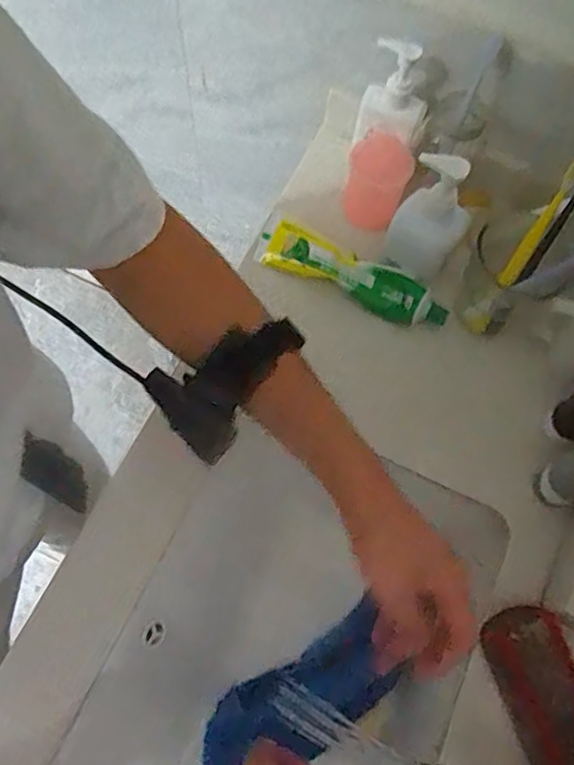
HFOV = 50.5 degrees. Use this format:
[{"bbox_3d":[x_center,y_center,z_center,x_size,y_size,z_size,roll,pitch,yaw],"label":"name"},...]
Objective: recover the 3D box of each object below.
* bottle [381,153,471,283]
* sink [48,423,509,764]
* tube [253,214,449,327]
[{"bbox_3d":[0.131,-0.152,0.558,0.070,0.115,0.061,22,70,5],"label":"bottle"},{"bbox_3d":[-0.017,0.283,0.525,0.276,0.128,0.428,25,70,6],"label":"sink"},{"bbox_3d":[0.064,-0.107,0.611,0.203,0.043,0.046,26,70,7],"label":"tube"}]

